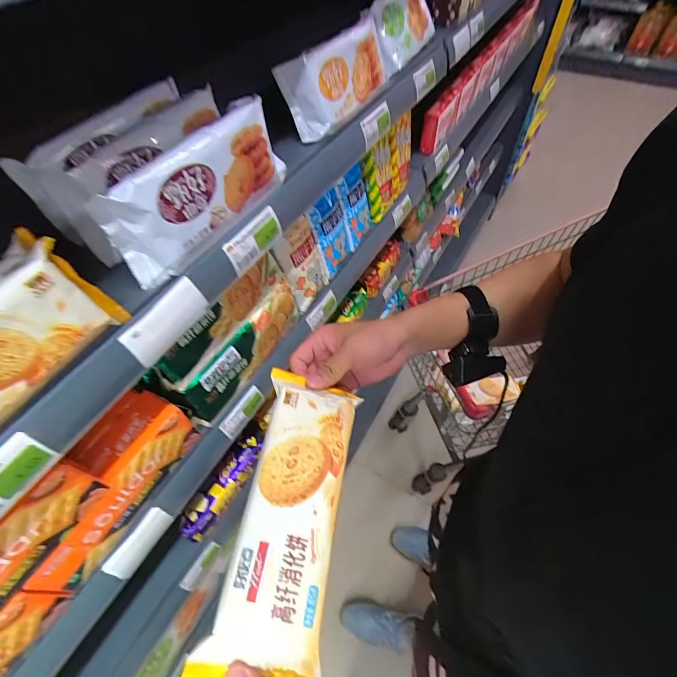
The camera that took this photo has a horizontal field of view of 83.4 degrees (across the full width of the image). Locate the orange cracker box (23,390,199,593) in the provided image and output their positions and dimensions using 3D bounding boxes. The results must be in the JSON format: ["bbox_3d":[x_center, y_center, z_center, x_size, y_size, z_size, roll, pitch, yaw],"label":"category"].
[{"bbox_3d":[-0.271,0.169,0.448,0.073,0.084,0.207,22,59,16],"label":"orange cracker box"}]

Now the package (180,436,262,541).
[{"bbox_3d":[-0.203,0.264,0.685,0.046,0.041,0.193,26,60,18],"label":"package"}]

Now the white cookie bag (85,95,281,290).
[{"bbox_3d":[-0.132,-0.149,0.369,0.041,0.080,0.197,27,60,18],"label":"white cookie bag"}]

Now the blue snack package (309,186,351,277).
[{"bbox_3d":[-0.013,-0.177,0.641,0.037,0.120,0.079,22,59,16],"label":"blue snack package"}]

